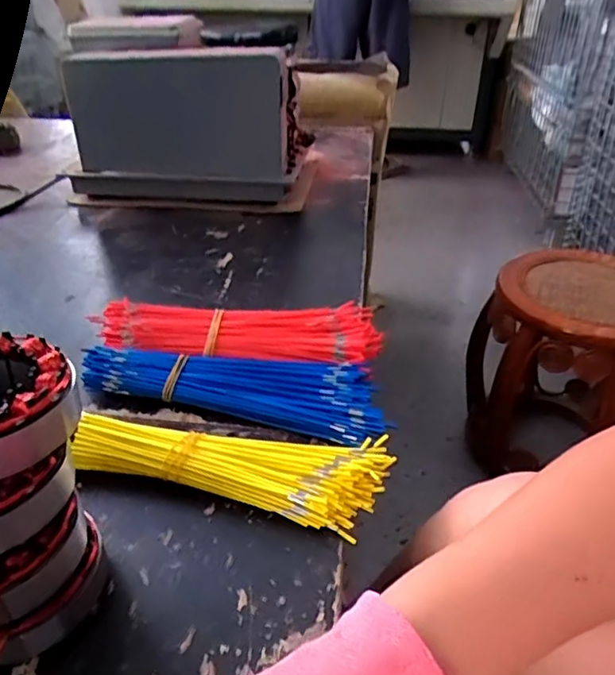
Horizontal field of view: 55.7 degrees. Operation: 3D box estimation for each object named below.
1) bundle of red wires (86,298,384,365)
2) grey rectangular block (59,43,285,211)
[{"bbox_3d":[-0.064,-0.005,0.548,0.263,0.035,0.083,2,34,5],"label":"bundle of red wires"},{"bbox_3d":[-0.184,-0.277,0.805,0.329,0.206,0.049,-1,34,0],"label":"grey rectangular block"}]

